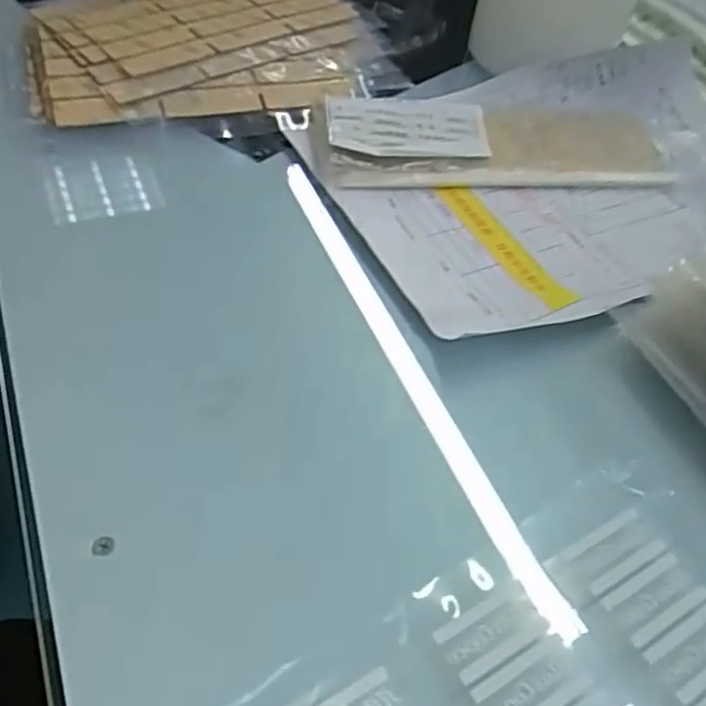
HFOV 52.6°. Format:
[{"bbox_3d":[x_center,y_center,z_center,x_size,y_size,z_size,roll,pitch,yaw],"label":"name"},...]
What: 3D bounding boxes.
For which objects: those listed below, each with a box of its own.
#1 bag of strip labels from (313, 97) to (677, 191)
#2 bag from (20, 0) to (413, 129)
[{"bbox_3d":[0.090,-0.132,0.445,0.222,0.023,0.074,-1,51,-10],"label":"bag of strip labels"},{"bbox_3d":[-0.098,-0.216,0.489,0.237,0.031,0.177,-9,52,-16],"label":"bag"}]

